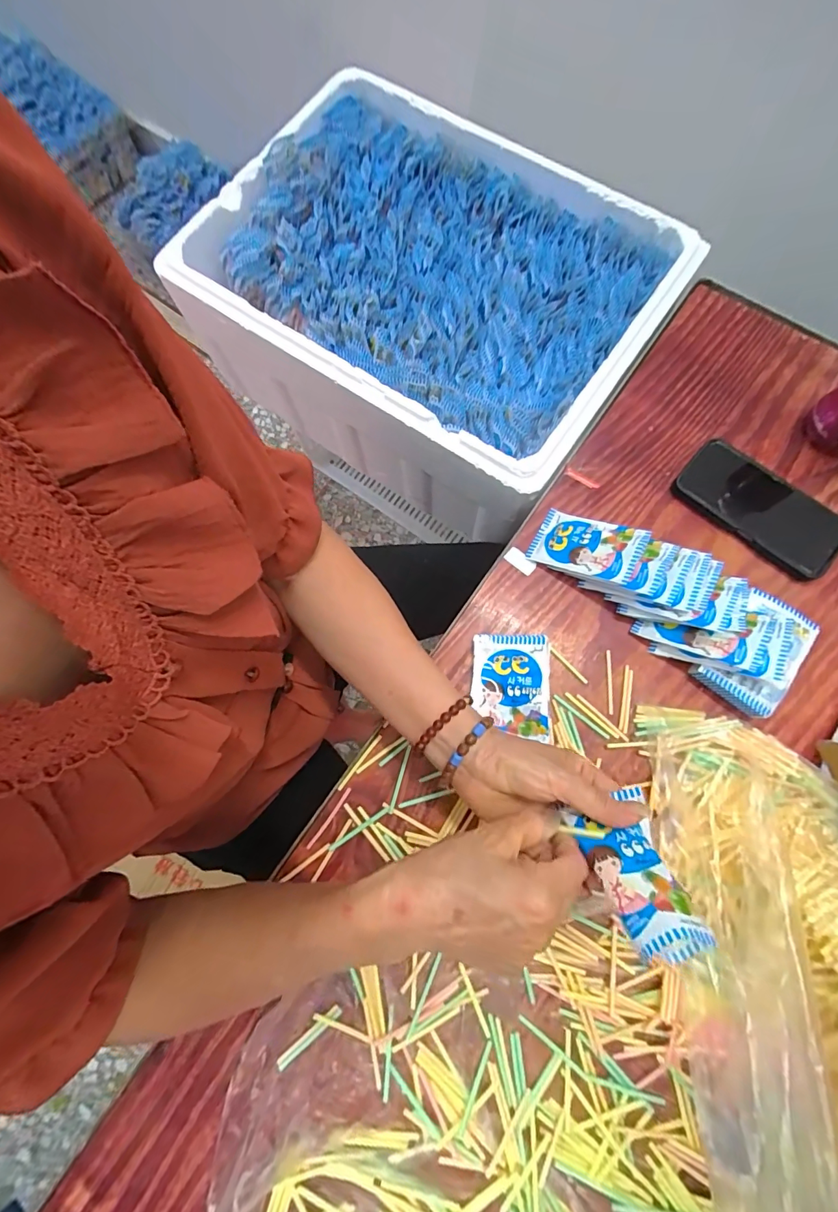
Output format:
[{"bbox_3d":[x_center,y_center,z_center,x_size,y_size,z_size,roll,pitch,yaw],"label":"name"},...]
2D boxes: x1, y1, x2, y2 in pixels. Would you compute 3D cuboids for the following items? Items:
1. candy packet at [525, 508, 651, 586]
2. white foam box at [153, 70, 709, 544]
[{"bbox_3d":[0.168,-0.062,0.444,0.102,0.009,0.063,22,73,33],"label":"candy packet"},{"bbox_3d":[0.015,-0.414,0.630,0.556,0.203,0.418,34,79,9],"label":"white foam box"}]

